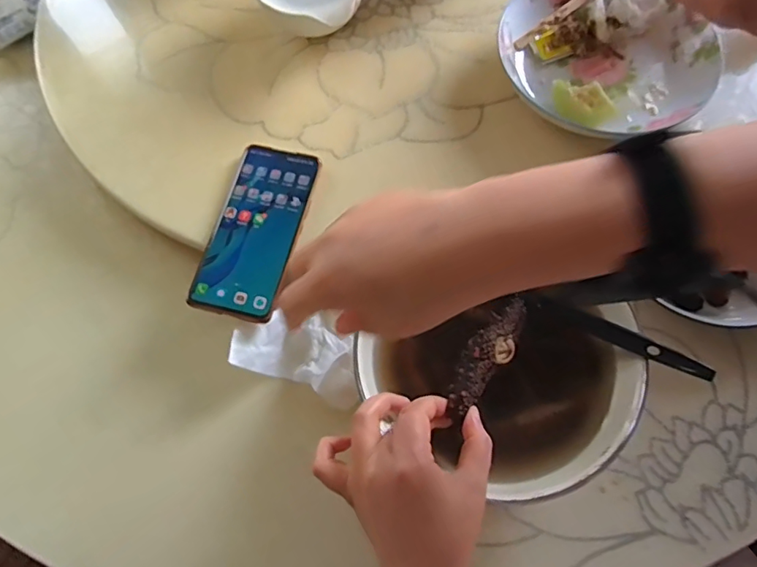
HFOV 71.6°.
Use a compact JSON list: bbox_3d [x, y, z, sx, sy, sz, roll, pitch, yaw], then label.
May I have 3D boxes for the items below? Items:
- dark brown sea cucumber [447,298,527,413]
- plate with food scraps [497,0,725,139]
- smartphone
[{"bbox_3d":[0.081,0.050,0.385,0.030,0.010,0.098,33,64,14],"label":"dark brown sea cucumber"},{"bbox_3d":[0.211,-0.216,0.497,0.175,0.036,0.186,-1,69,2],"label":"plate with food scraps"},{"bbox_3d":[-0.109,-0.049,0.466,0.078,0.011,0.162,14,70,8],"label":"smartphone"}]

